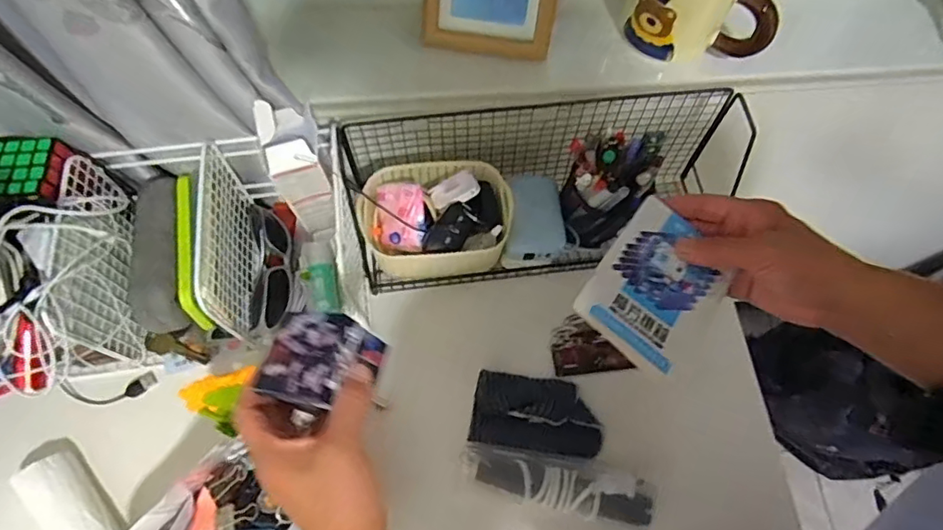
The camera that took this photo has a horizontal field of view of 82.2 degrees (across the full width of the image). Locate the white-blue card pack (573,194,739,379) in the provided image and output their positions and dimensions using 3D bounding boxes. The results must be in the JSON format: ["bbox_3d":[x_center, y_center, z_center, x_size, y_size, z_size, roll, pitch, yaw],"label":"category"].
[{"bbox_3d":[0.125,0.013,0.368,0.078,0.007,0.119,41,59,9],"label":"white-blue card pack"}]

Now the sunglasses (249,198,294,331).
[{"bbox_3d":[-0.222,-0.007,0.597,0.047,0.042,0.161,-7,69,-5],"label":"sunglasses"}]

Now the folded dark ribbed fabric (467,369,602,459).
[{"bbox_3d":[0.067,0.151,0.553,0.128,0.023,0.074,8,68,1],"label":"folded dark ribbed fabric"}]

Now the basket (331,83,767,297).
[{"bbox_3d":[0.078,-0.086,0.579,0.397,0.150,0.138,-11,69,-6],"label":"basket"}]

